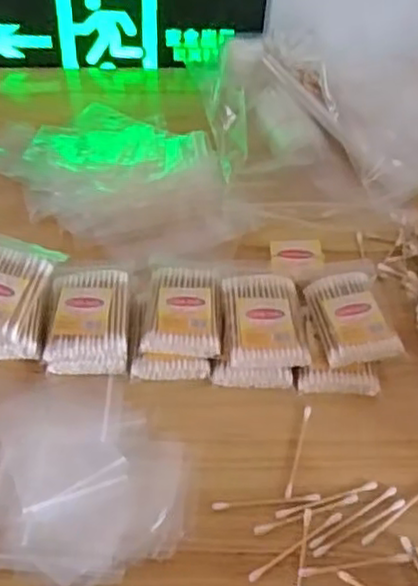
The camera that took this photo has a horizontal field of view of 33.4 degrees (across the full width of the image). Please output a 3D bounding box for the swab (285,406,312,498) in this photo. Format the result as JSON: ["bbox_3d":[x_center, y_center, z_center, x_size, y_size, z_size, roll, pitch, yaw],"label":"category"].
[{"bbox_3d":[0.062,0.108,0.480,0.005,0.004,0.070,13,54,9],"label":"swab"}]

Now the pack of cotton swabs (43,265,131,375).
[{"bbox_3d":[-0.088,0.018,0.522,0.056,0.025,0.083,-1,53,-1],"label":"pack of cotton swabs"}]

